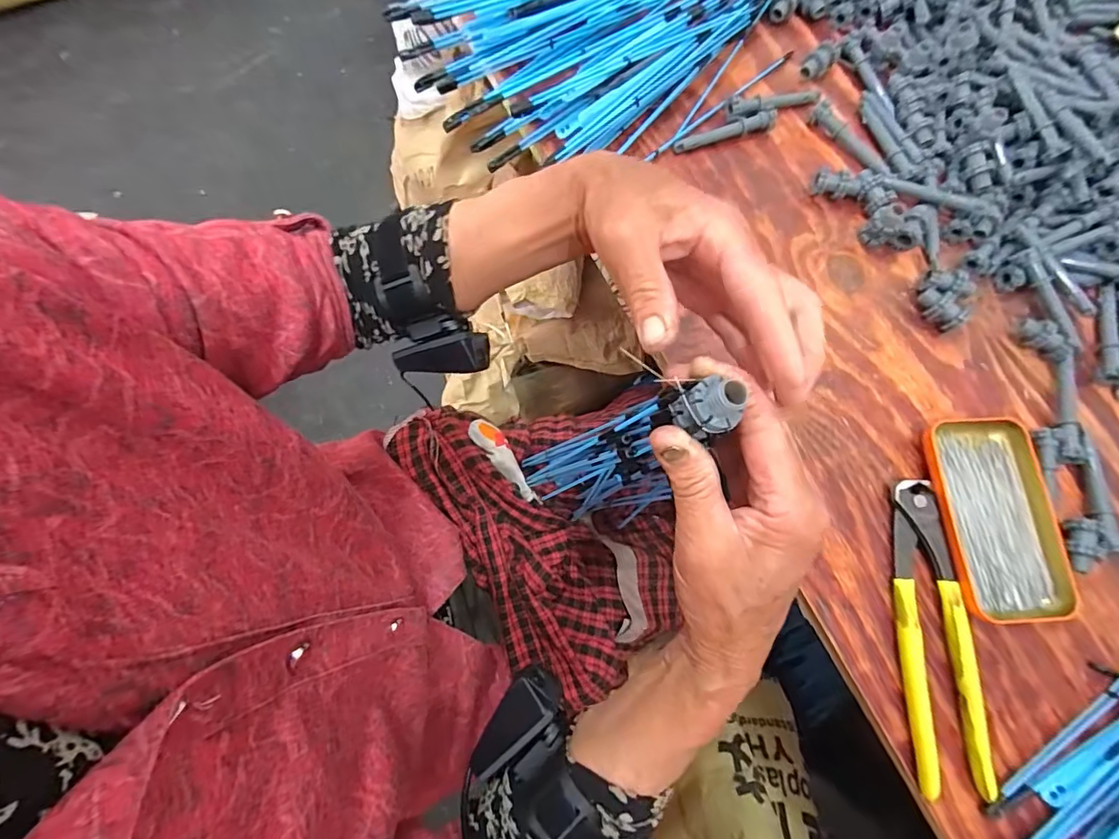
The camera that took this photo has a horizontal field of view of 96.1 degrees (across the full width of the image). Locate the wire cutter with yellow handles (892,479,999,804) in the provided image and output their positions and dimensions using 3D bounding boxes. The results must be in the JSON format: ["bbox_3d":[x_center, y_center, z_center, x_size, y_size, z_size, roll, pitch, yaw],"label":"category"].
[{"bbox_3d":[0.259,0.145,0.350,0.048,0.014,0.199,1,74,-1],"label":"wire cutter with yellow handles"}]

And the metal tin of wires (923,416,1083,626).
[{"bbox_3d":[0.321,0.071,0.371,0.085,0.017,0.142,-3,75,-2],"label":"metal tin of wires"}]

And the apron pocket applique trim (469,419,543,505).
[{"bbox_3d":[-0.056,0.043,0.537,0.028,0.009,0.111,-40,79,-11],"label":"apron pocket applique trim"}]

